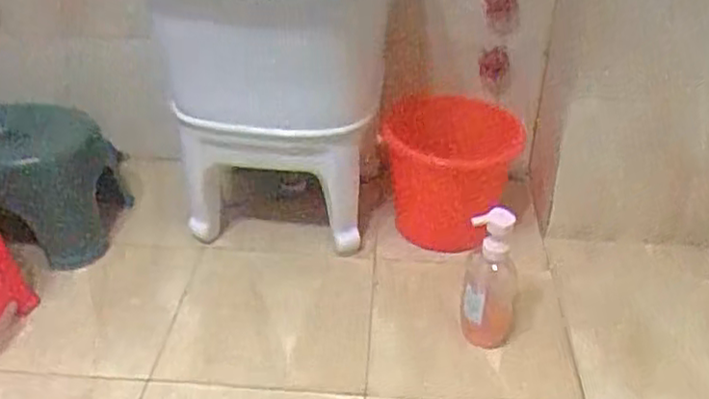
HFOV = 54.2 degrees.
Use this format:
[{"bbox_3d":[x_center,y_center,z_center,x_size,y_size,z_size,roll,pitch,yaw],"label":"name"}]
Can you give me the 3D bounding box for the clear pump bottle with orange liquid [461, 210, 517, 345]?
[{"bbox_3d":[0.194,0.120,0.992,0.077,0.231,0.057,1,34,2],"label":"clear pump bottle with orange liquid"}]

